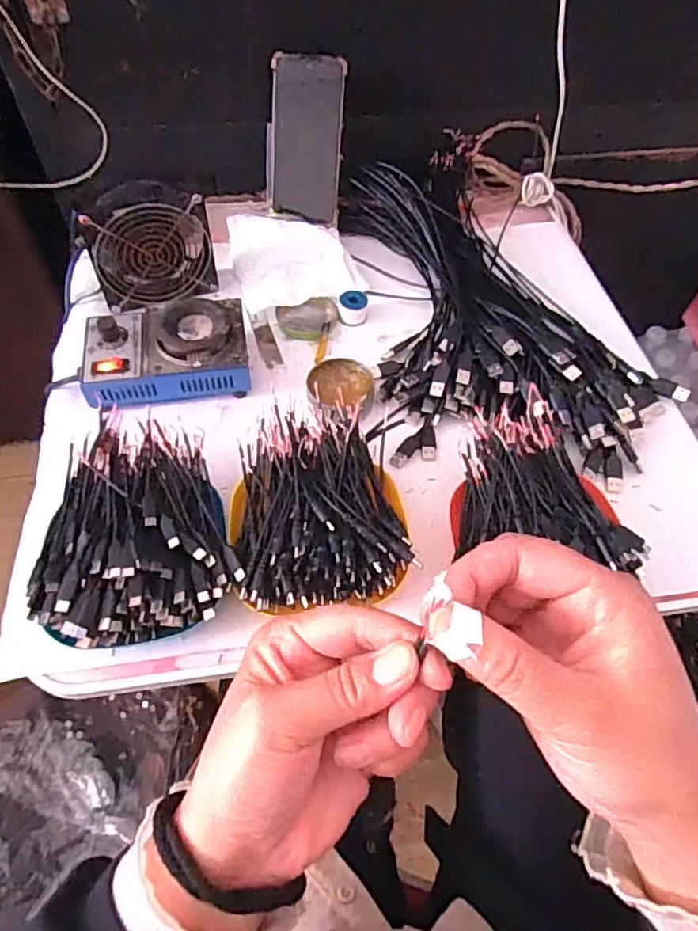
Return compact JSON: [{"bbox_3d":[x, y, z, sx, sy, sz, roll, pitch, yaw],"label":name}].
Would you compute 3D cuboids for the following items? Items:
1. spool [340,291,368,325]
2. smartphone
[{"bbox_3d":[0.005,-0.171,0.636,0.029,0.024,0.026,4,57,1],"label":"spool"},{"bbox_3d":[-0.048,-0.363,0.669,0.081,0.163,0.018,8,33,3],"label":"smartphone"}]

